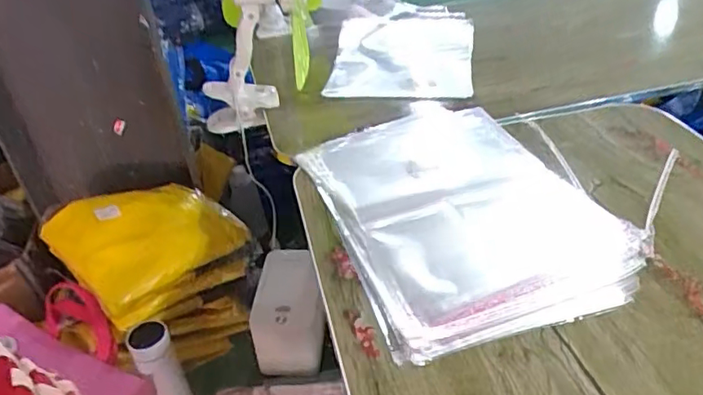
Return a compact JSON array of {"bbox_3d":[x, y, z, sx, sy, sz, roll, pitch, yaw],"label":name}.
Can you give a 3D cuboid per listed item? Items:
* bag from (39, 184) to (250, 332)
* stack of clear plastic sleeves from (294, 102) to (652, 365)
[{"bbox_3d":[-0.341,0.064,0.981,0.231,0.058,0.277,43,49,17],"label":"bag"},{"bbox_3d":[0.129,-0.003,0.735,0.314,0.026,0.438,-14,36,-14],"label":"stack of clear plastic sleeves"}]

